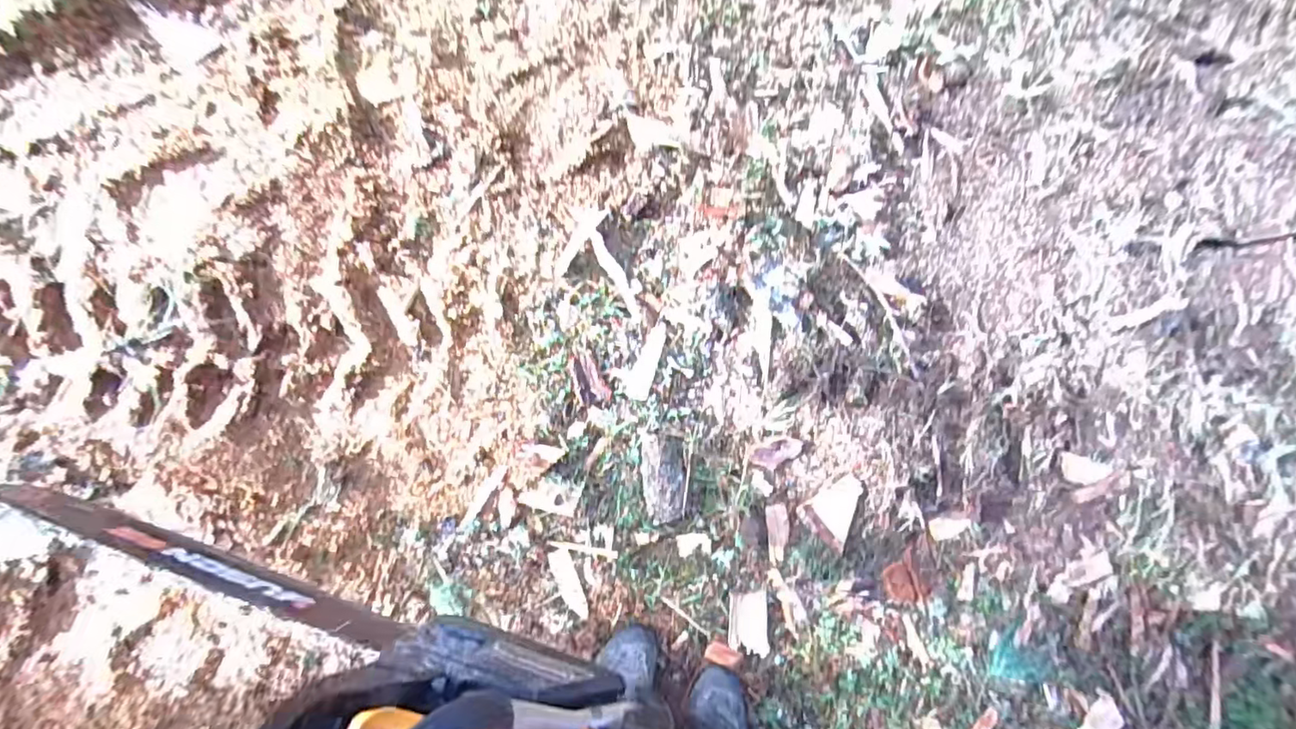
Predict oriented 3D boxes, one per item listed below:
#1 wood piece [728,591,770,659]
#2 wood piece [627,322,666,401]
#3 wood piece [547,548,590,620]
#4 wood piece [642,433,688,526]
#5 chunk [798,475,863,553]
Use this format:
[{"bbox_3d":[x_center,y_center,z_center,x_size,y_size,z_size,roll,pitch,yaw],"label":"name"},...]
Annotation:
[{"bbox_3d":[0.178,0.454,1.023,0.075,0.014,0.108,2,89,-1],"label":"wood piece"},{"bbox_3d":[-0.001,-0.006,1.001,0.040,0.004,0.135,17,89,0],"label":"wood piece"},{"bbox_3d":[-0.132,0.367,0.979,0.035,0.007,0.123,-22,90,-1],"label":"wood piece"},{"bbox_3d":[0.030,0.196,1.002,0.076,0.020,0.151,-1,86,-6],"label":"wood piece"},{"bbox_3d":[0.338,0.255,1.026,0.103,0.036,0.120,44,89,0],"label":"chunk"}]

